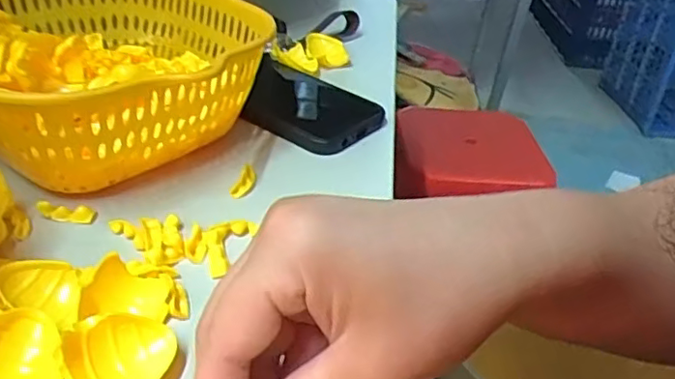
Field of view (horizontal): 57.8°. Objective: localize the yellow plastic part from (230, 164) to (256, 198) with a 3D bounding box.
[{"bbox_3d":[-0.057,-0.005,0.379,0.010,0.005,0.027,13,48,10],"label":"yellow plastic part"}]

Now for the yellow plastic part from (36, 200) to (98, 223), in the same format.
[{"bbox_3d":[-0.150,0.013,0.339,0.030,0.011,0.007,3,34,-5],"label":"yellow plastic part"}]

